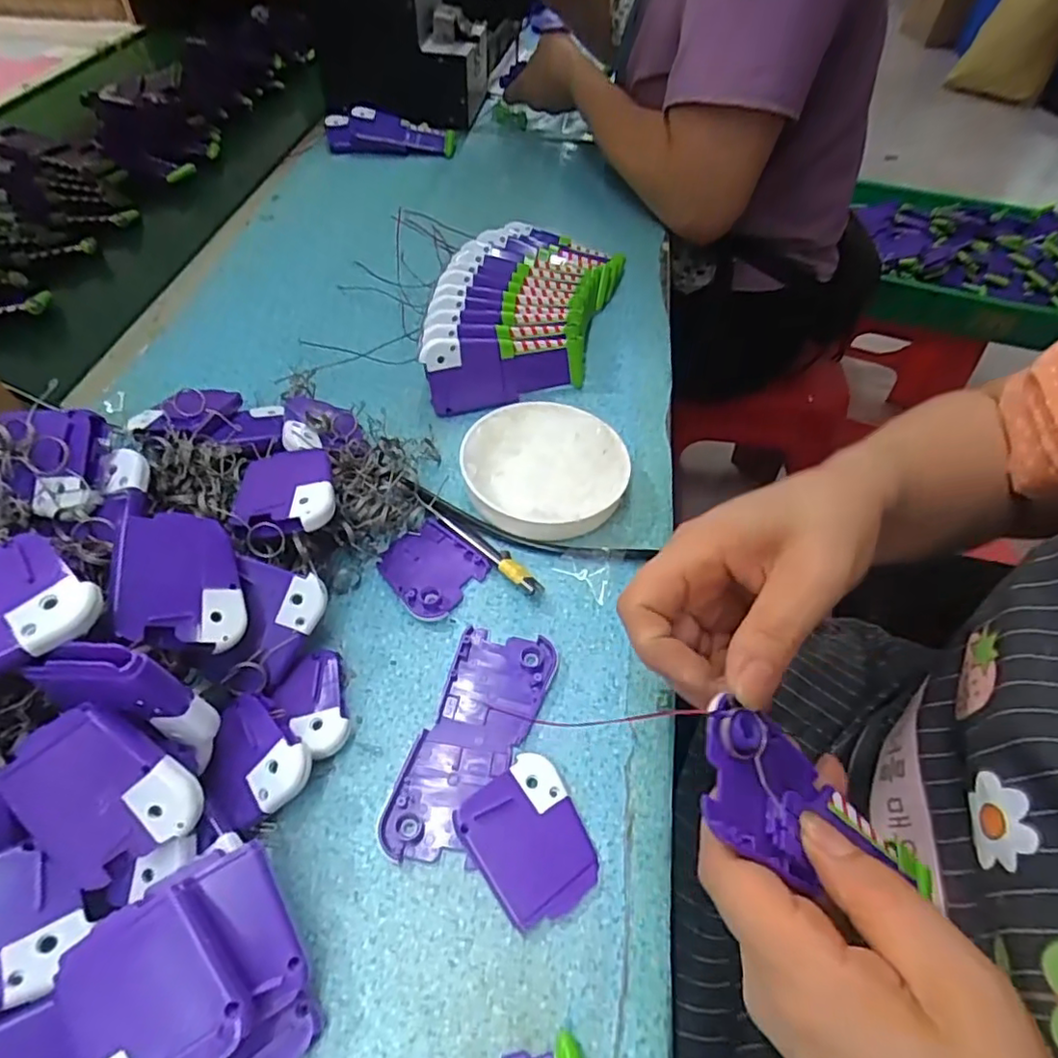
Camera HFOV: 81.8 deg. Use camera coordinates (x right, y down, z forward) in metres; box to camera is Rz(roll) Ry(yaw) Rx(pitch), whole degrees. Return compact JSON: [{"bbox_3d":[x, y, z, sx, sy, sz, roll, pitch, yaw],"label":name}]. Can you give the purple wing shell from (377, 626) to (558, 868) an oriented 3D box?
[{"bbox_3d":[-0.027,0.104,0.304,0.050,0.007,0.118,17,53,10],"label":"purple wing shell"}]

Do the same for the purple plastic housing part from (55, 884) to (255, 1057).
[{"bbox_3d":[-0.130,0.162,0.210,0.050,0.012,0.061,-32,76,-19],"label":"purple plastic housing part"}]

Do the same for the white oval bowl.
[{"bbox_3d":[0.010,-0.039,0.395,0.101,0.027,0.102,-34,61,-26],"label":"white oval bowl"}]

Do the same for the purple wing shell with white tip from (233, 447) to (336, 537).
[{"bbox_3d":[-0.132,-0.022,0.338,0.049,0.014,0.069,-11,41,-7],"label":"purple wing shell with white tip"}]

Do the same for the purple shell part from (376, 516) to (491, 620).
[{"bbox_3d":[-0.059,0.023,0.363,0.058,0.006,0.051,38,59,24],"label":"purple shell part"}]

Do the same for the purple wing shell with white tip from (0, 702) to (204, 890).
[{"bbox_3d":[-0.161,0.100,0.230,0.049,0.008,0.062,-44,95,-12],"label":"purple wing shell with white tip"}]

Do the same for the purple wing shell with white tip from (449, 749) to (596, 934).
[{"bbox_3d":[0.002,0.139,0.274,0.051,0.013,0.060,-29,59,-24],"label":"purple wing shell with white tip"}]

